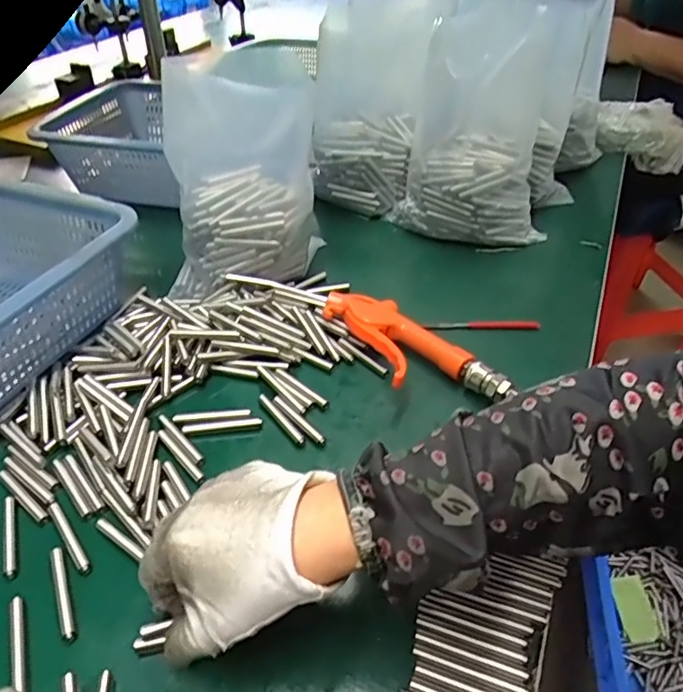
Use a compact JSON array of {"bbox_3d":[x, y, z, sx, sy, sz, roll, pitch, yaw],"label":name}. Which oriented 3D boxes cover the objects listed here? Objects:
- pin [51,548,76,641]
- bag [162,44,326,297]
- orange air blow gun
[{"bbox_3d":[-0.162,0.143,0.322,0.007,0.007,0.058,-19,44,-20],"label":"pin"},{"bbox_3d":[-0.093,-0.158,0.502,0.140,0.179,0.100,-7,41,-7],"label":"bag"},{"bbox_3d":[0.021,-0.009,0.470,0.092,0.036,0.253,-30,49,-30],"label":"orange air blow gun"}]

